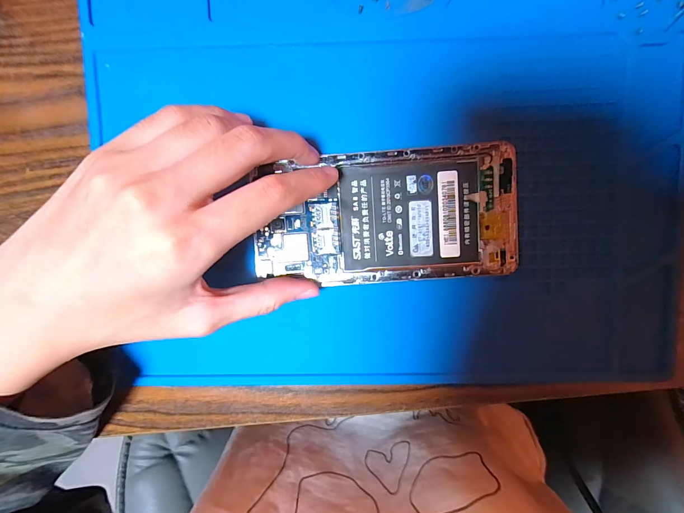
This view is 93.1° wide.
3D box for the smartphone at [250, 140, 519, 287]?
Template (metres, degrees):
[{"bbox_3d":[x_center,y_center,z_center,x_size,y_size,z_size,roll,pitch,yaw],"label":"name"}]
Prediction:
[{"bbox_3d":[0.024,-0.020,0.174,0.139,0.008,0.069,-5,95,2],"label":"smartphone"}]

